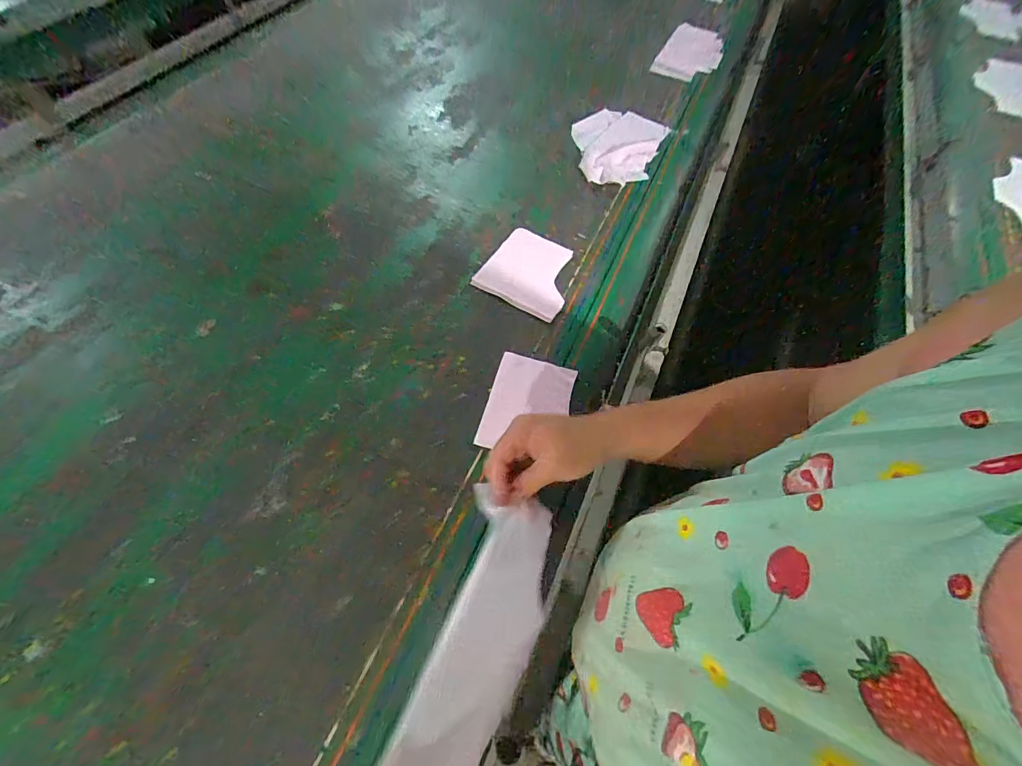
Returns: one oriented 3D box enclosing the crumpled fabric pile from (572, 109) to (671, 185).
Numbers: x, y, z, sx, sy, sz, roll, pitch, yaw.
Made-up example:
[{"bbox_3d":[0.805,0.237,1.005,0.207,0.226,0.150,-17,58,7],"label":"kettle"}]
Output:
[{"bbox_3d":[0.221,-0.511,0.914,0.176,0.028,0.265,21,62,10],"label":"crumpled fabric pile"}]

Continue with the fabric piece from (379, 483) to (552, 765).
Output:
[{"bbox_3d":[-0.026,0.245,0.397,0.120,0.020,0.281,37,53,-25],"label":"fabric piece"}]

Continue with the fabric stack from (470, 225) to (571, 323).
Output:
[{"bbox_3d":[0.036,-0.188,0.719,0.146,0.017,0.155,26,63,13],"label":"fabric stack"}]

